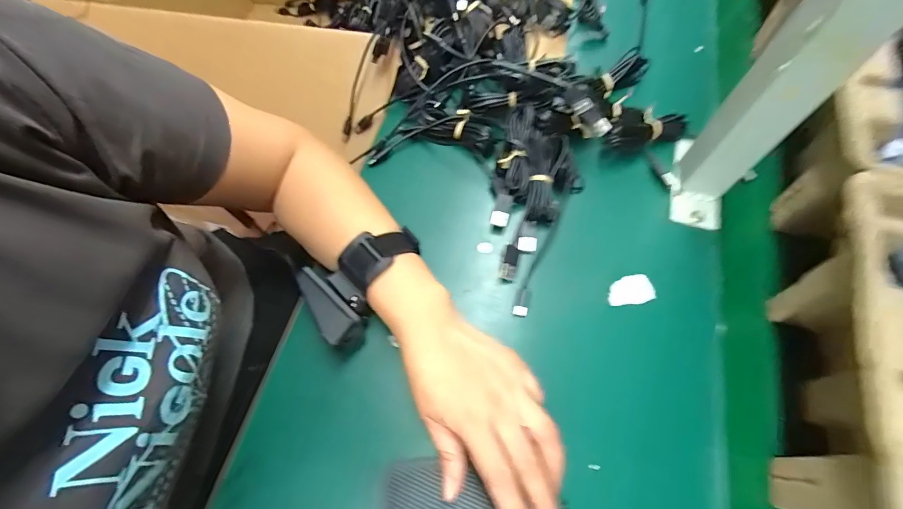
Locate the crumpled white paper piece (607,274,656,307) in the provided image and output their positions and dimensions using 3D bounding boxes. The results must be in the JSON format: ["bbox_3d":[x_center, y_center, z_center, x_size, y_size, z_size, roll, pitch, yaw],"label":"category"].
[{"bbox_3d":[0.154,0.031,0.336,0.038,0.007,0.024,-9,64,-3],"label":"crumpled white paper piece"}]

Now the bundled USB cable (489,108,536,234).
[{"bbox_3d":[0.057,-0.079,0.370,0.032,0.028,0.119,12,86,7],"label":"bundled USB cable"}]

